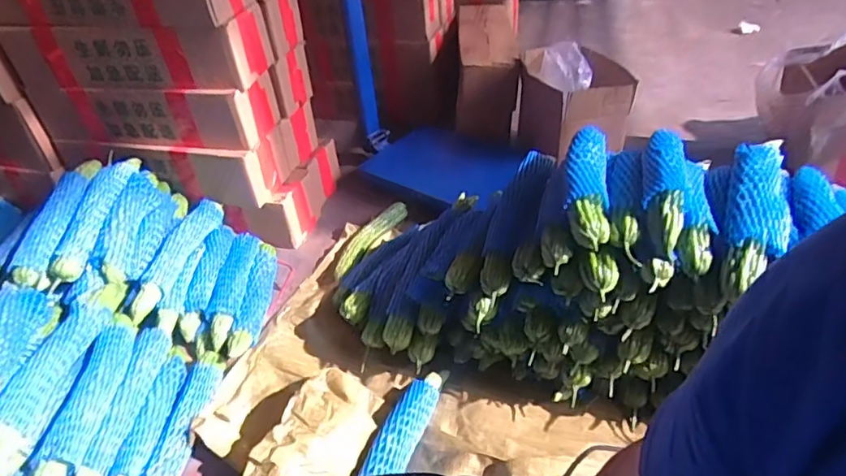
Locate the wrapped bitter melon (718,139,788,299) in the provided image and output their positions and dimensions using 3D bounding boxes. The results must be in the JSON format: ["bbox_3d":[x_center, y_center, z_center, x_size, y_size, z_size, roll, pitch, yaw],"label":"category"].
[{"bbox_3d":[0.462,-0.047,0.773,0.071,0.063,0.315,13,41,21],"label":"wrapped bitter melon"}]

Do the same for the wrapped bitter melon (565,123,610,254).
[{"bbox_3d":[0.239,-0.088,0.808,0.062,0.051,0.263,5,39,13],"label":"wrapped bitter melon"}]

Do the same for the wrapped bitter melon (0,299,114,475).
[{"bbox_3d":[-0.569,0.221,0.856,0.070,0.082,0.294,-3,38,2],"label":"wrapped bitter melon"}]

